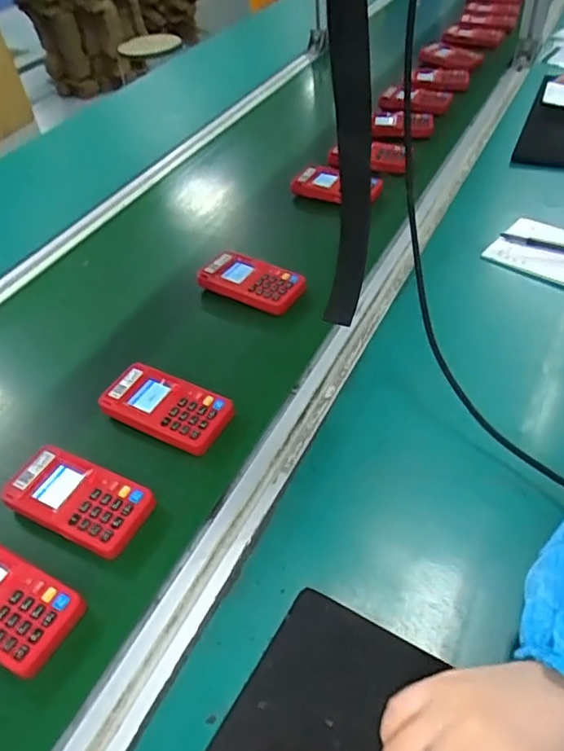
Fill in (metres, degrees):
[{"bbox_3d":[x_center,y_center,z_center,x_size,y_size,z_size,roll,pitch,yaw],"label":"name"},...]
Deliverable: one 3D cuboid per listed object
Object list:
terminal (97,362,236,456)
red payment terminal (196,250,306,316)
[{"bbox_3d":[-0.110,0.032,0.554,0.124,0.028,0.061,18,49,21],"label":"terminal"},{"bbox_3d":[-0.035,-0.112,0.684,0.132,0.024,0.060,22,50,25],"label":"red payment terminal"}]

